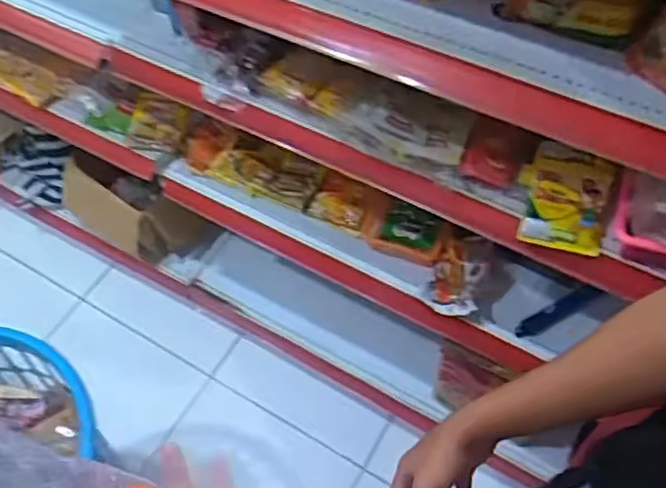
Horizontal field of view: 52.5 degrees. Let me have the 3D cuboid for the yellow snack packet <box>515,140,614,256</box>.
[{"bbox_3d":[0.273,-0.054,0.803,0.100,0.027,0.120,15,76,12],"label":"yellow snack packet"}]

